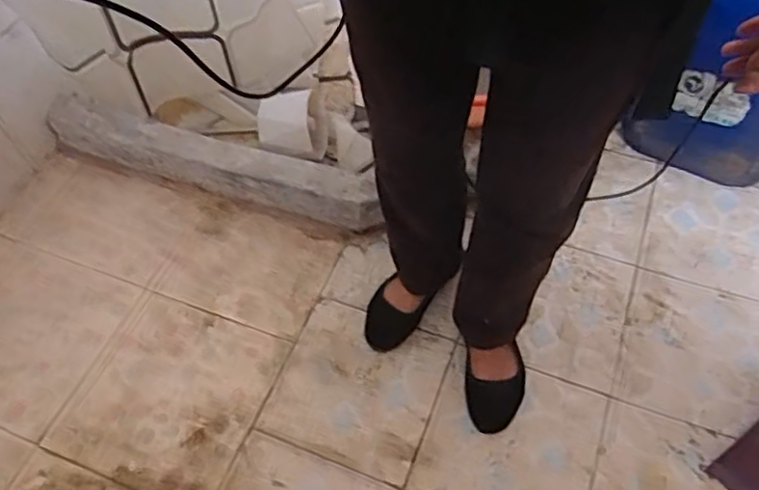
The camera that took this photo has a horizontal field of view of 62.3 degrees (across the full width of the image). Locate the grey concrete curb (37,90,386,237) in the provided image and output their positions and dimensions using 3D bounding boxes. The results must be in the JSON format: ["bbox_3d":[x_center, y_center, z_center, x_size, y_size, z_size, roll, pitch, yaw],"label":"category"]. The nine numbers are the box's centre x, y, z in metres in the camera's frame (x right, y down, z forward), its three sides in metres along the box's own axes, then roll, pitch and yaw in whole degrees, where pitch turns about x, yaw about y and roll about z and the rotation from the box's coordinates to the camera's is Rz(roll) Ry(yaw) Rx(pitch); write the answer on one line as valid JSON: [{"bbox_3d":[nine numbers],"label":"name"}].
[{"bbox_3d":[-0.334,-0.167,1.217,0.691,0.109,0.109,14,59,13],"label":"grey concrete curb"}]

